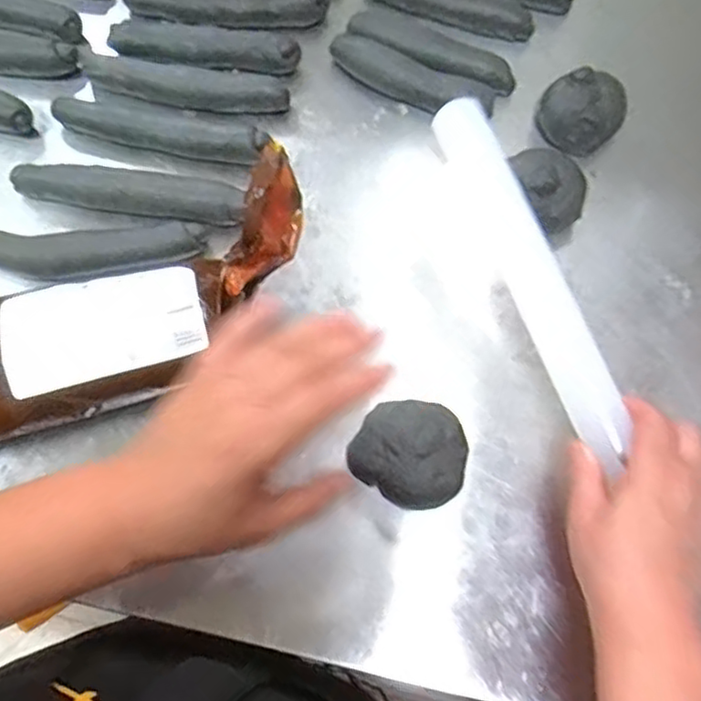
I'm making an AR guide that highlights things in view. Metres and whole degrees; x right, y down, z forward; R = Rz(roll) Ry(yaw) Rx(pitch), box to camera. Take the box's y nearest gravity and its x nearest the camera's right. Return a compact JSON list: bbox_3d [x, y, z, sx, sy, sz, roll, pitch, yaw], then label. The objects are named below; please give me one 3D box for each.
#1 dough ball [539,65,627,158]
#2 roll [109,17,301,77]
[{"bbox_3d":[0.177,-0.184,0.513,0.060,0.041,0.057,0,68,-1],"label":"dough ball"},{"bbox_3d":[-0.117,-0.244,0.543,0.149,0.019,0.039,6,68,2],"label":"roll"}]

